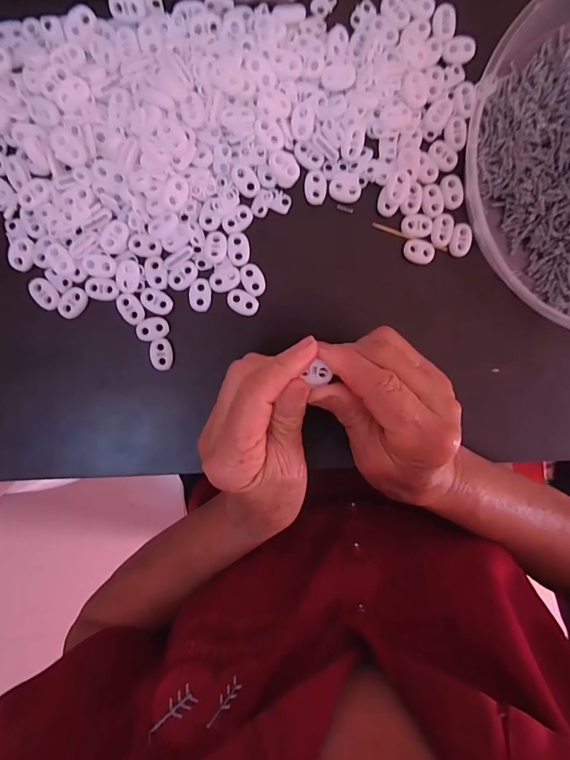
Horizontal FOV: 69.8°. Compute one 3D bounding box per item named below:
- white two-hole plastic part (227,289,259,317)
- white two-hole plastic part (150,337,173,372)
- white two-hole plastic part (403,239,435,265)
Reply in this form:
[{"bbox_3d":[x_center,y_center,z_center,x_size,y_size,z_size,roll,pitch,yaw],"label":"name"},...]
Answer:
[{"bbox_3d":[-0.030,-0.055,0.291,0.023,0.004,0.016,27,95,-7],"label":"white two-hole plastic part"},{"bbox_3d":[-0.088,-0.018,0.290,0.015,0.004,0.022,-4,98,-3],"label":"white two-hole plastic part"},{"bbox_3d":[0.098,-0.093,0.297,0.022,0.004,0.017,9,97,-5],"label":"white two-hole plastic part"}]

